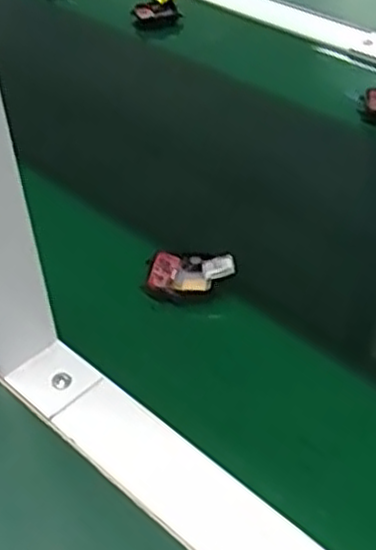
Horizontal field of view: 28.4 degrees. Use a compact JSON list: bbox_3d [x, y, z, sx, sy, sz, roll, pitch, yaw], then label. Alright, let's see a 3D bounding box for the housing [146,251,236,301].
[{"bbox_3d":[0.001,0.000,0.464,0.054,0.017,0.031,2,44,6],"label":"housing"}]

